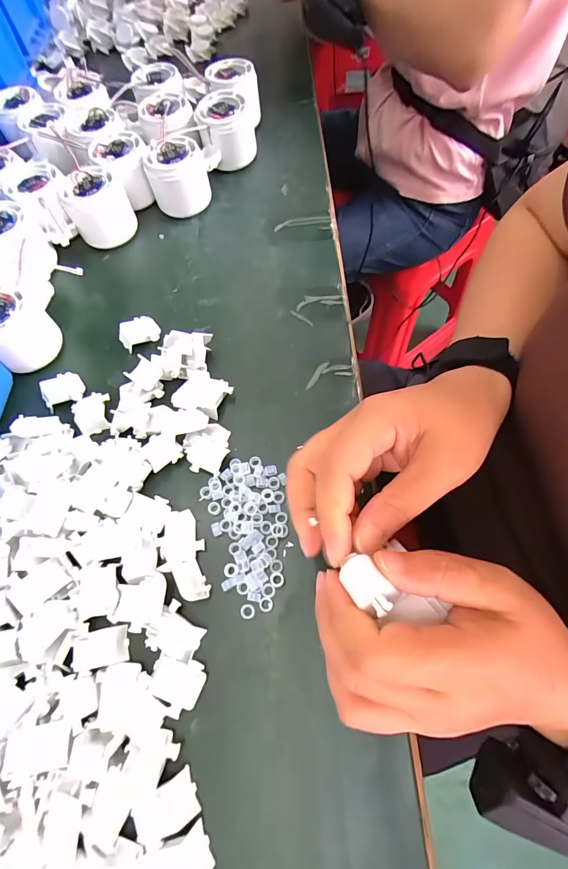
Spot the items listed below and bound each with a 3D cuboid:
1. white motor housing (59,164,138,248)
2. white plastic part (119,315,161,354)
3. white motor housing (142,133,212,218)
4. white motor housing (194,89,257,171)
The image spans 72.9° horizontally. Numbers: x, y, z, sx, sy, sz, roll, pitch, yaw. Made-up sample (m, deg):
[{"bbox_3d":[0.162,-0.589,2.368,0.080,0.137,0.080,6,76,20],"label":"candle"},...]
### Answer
[{"bbox_3d":[-0.185,-0.227,0.389,0.057,0.053,0.057,-1,66,2],"label":"white motor housing"},{"bbox_3d":[-0.128,-0.090,0.341,0.035,0.015,0.026,-23,67,-7],"label":"white plastic part"},{"bbox_3d":[-0.108,-0.266,0.400,0.062,0.053,0.063,-19,66,-6],"label":"white motor housing"},{"bbox_3d":[-0.063,-0.331,0.424,0.063,0.057,0.068,-7,66,0],"label":"white motor housing"}]

